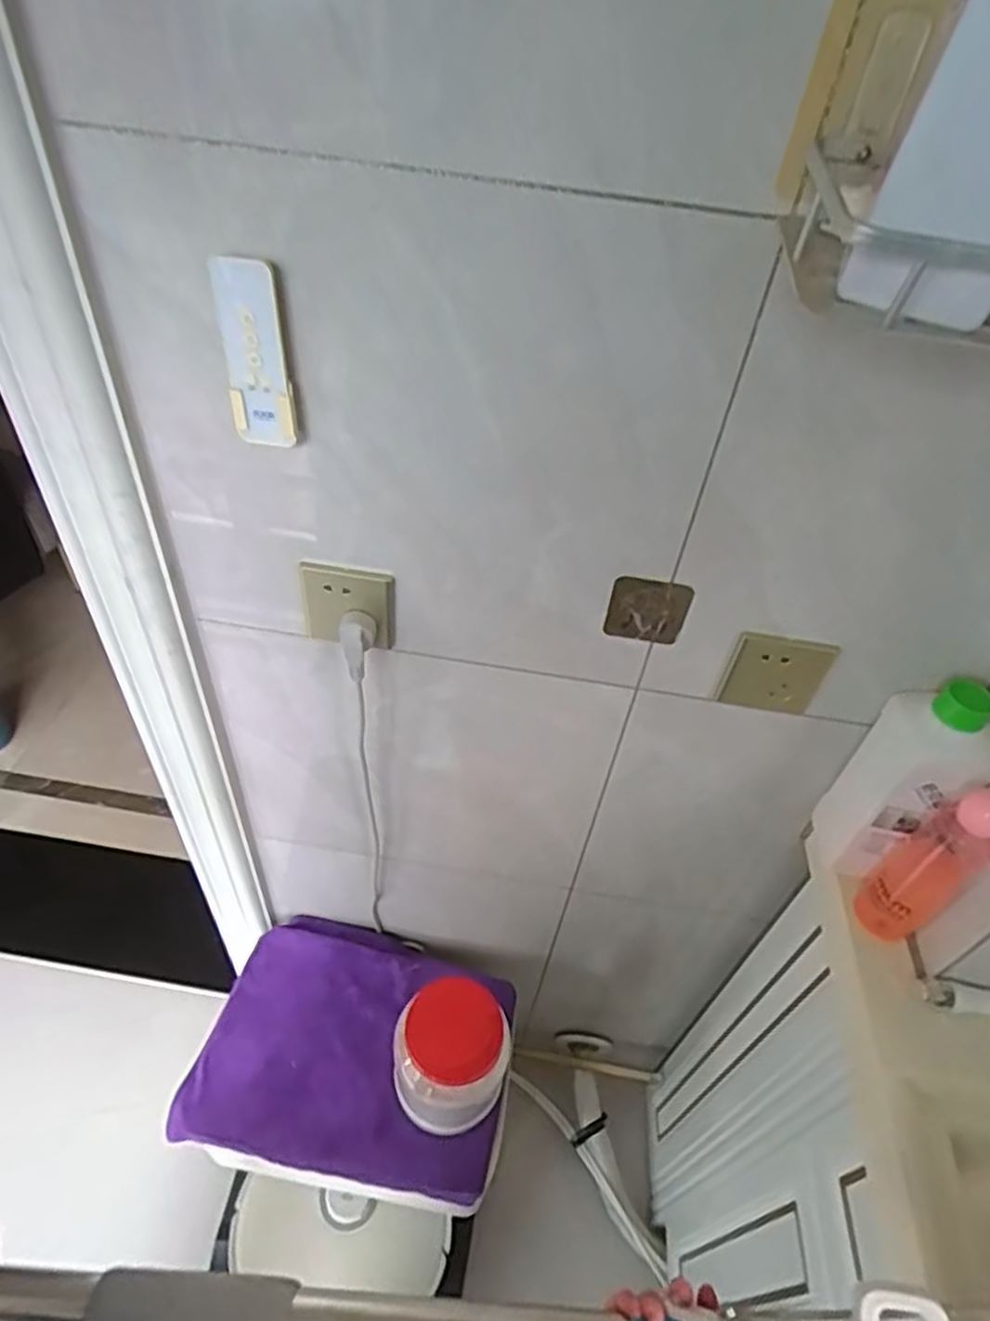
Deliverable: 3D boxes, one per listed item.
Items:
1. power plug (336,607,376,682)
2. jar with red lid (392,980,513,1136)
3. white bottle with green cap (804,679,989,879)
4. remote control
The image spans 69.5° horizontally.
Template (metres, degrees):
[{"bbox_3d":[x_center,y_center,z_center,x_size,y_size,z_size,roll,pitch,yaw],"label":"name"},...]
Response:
[{"bbox_3d":[-0.134,-0.017,0.693,0.036,0.062,0.041,-2,45,-8],"label":"power plug"},{"bbox_3d":[-0.059,0.511,0.923,0.132,0.182,0.128,3,45,-3],"label":"jar with red lid"},{"bbox_3d":[0.383,0.130,0.682,0.081,0.263,0.077,17,46,10],"label":"white bottle with green cap"},{"bbox_3d":[-0.170,-0.215,0.517,0.054,0.131,0.018,5,48,4],"label":"remote control"}]

